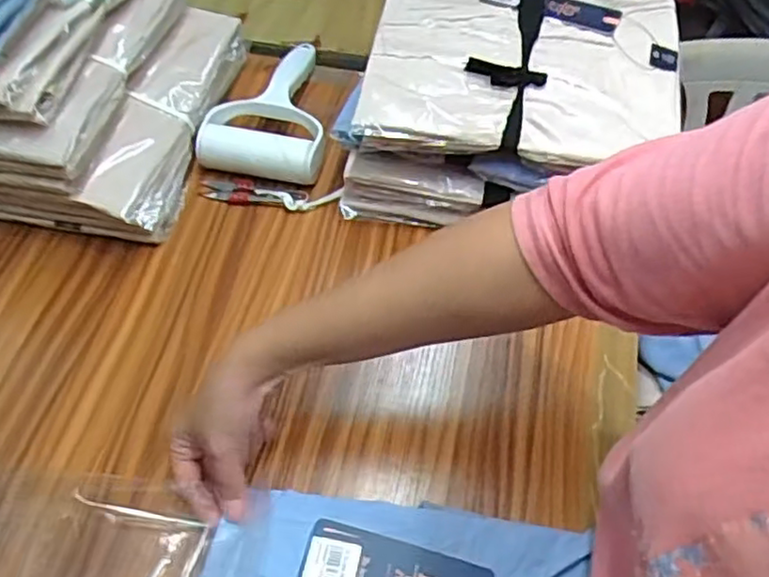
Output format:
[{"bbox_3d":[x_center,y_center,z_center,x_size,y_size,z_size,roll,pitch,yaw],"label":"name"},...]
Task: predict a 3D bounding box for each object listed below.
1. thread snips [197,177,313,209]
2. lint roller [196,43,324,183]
[{"bbox_3d":[-0.122,-0.091,0.628,0.101,0.011,0.028,7,57,4],"label":"thread snips"},{"bbox_3d":[-0.105,-0.186,0.674,0.118,0.046,0.178,9,57,6],"label":"lint roller"}]

